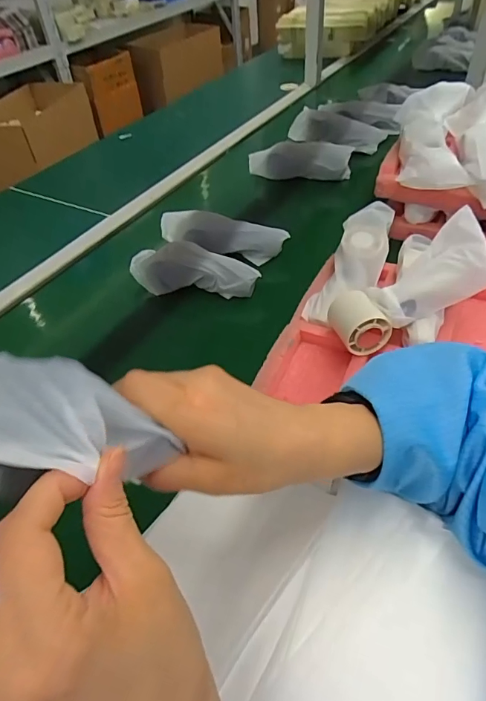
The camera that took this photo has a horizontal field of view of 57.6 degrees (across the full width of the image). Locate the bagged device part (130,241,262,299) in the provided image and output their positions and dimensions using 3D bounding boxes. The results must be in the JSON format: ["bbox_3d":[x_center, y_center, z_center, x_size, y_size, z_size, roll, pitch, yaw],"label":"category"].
[{"bbox_3d":[-0.070,-0.120,0.657,0.193,0.054,0.063,7,47,13],"label":"bagged device part"}]

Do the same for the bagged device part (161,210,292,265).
[{"bbox_3d":[-0.039,-0.181,0.707,0.207,0.069,0.061,9,47,15],"label":"bagged device part"}]

